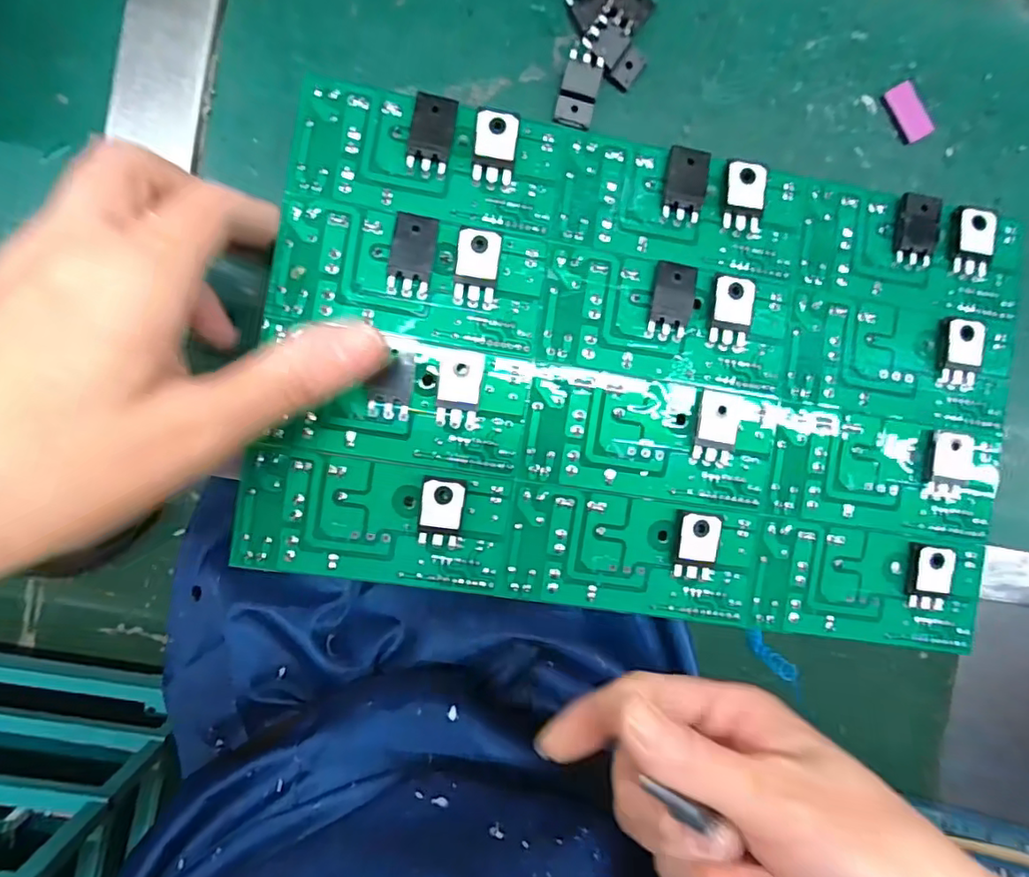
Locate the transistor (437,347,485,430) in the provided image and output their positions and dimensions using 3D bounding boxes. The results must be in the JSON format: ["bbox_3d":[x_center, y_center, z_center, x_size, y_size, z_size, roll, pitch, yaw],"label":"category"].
[{"bbox_3d":[-0.019,-0.018,0.204,0.015,0.007,0.026,8,91,-6],"label":"transistor"}]

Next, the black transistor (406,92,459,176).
[{"bbox_3d":[-0.030,-0.109,0.207,0.015,0.006,0.027,10,90,-6],"label":"black transistor"}]

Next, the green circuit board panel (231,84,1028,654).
[{"bbox_3d":[0.053,-0.022,0.215,0.277,0.017,0.172,8,85,-4],"label":"green circuit board panel"}]

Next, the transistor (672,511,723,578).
[{"bbox_3d":[0.069,0.040,0.214,0.017,0.006,0.025,5,91,-6],"label":"transistor"}]

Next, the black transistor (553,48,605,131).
[{"bbox_3d":[0.026,-0.142,0.235,0.015,0.004,0.027,13,110,-2],"label":"black transistor"}]

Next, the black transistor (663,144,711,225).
[{"bbox_3d":[0.064,-0.096,0.216,0.015,0.005,0.027,10,91,-6],"label":"black transistor"}]

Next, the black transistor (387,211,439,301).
[{"bbox_3d":[-0.036,-0.065,0.203,0.015,0.007,0.027,9,91,-6],"label":"black transistor"}]

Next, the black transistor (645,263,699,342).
[{"bbox_3d":[0.058,-0.051,0.212,0.015,0.006,0.027,11,90,-6],"label":"black transistor"}]

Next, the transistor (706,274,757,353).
[{"bbox_3d":[0.081,-0.048,0.215,0.015,0.006,0.028,6,91,-6],"label":"transistor"}]

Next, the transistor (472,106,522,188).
[{"bbox_3d":[-0.007,-0.106,0.209,0.015,0.006,0.025,8,91,-6],"label":"transistor"}]

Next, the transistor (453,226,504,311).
[{"bbox_3d":[-0.013,-0.061,0.206,0.015,0.006,0.027,8,91,-6],"label":"transistor"}]

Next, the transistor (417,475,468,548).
[{"bbox_3d":[-0.026,0.026,0.204,0.015,0.008,0.024,9,91,-6],"label":"transistor"}]

